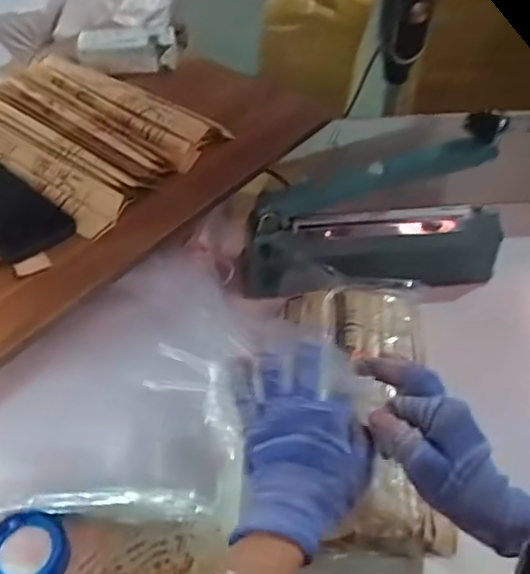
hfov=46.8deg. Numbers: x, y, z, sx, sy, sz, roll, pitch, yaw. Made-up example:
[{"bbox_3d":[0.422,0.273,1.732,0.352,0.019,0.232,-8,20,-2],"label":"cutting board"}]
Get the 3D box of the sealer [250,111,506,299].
[{"bbox_3d":[0.137,-0.070,0.708,0.312,0.171,0.109,-7,48,-7],"label":"sealer"}]

